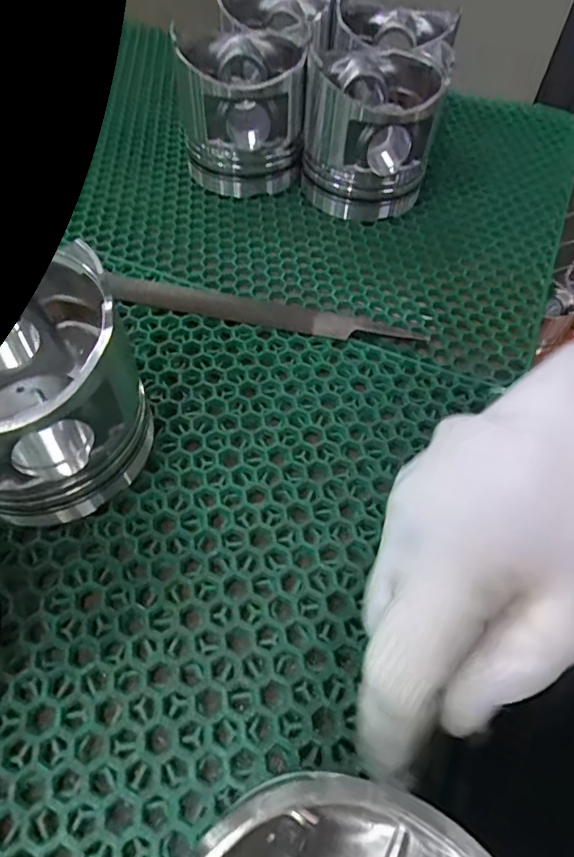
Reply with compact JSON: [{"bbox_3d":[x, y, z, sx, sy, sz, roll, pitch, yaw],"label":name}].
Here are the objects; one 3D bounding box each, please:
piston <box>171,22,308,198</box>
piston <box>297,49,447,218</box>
[{"bbox_3d":[-0.034,-0.235,0.365,0.083,0.080,0.105,-4,57,-6],"label":"piston"},{"bbox_3d":[0.059,-0.212,0.357,0.088,0.080,0.099,12,57,4],"label":"piston"}]

